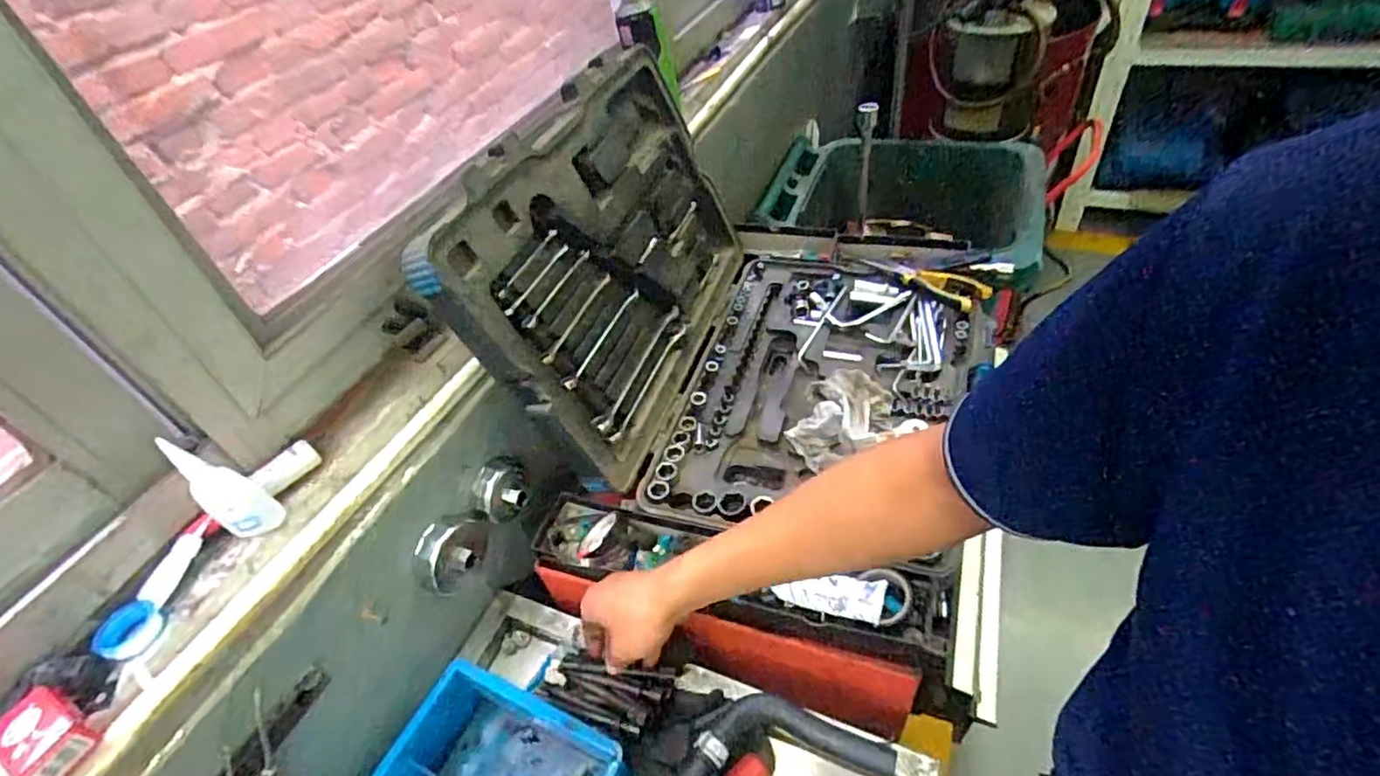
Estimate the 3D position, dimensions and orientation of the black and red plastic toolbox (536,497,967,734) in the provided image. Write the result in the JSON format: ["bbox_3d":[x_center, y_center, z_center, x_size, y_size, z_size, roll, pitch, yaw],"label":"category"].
[{"bbox_3d":[0.061,0.244,0.716,0.462,0.192,0.148,7,47,18],"label":"black and red plastic toolbox"}]

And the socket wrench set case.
[{"bbox_3d":[0.106,-0.156,0.770,0.493,0.356,0.569,8,48,19],"label":"socket wrench set case"}]

